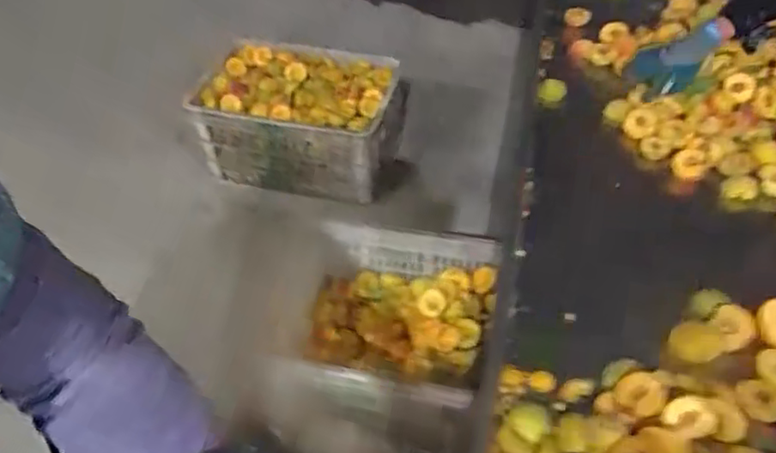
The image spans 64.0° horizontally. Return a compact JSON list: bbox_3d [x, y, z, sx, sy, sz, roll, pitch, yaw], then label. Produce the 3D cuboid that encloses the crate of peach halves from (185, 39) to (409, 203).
[{"bbox_3d":[-0.228,-0.305,1.737,0.506,0.243,0.338,10,49,11],"label":"crate of peach halves"}]

